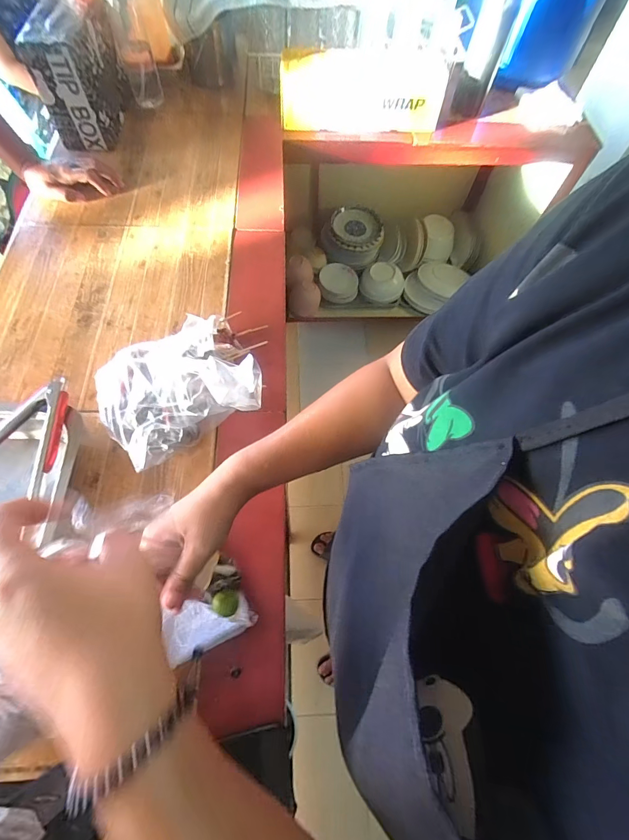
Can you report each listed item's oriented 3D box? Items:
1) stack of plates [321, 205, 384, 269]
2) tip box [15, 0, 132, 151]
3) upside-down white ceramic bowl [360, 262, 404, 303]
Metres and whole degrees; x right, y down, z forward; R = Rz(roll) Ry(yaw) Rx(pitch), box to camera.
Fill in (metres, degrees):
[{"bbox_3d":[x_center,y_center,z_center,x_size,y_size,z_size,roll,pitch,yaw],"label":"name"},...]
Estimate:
[{"bbox_3d":[0.152,-0.736,1.493,0.240,0.096,0.210,5,64,-1],"label":"stack of plates"},{"bbox_3d":[-0.505,-0.759,0.811,0.130,0.173,0.261,-5,65,-6],"label":"tip box"},{"bbox_3d":[0.275,-0.562,1.481,0.167,0.071,0.154,1,65,-3],"label":"upside-down white ceramic bowl"}]

